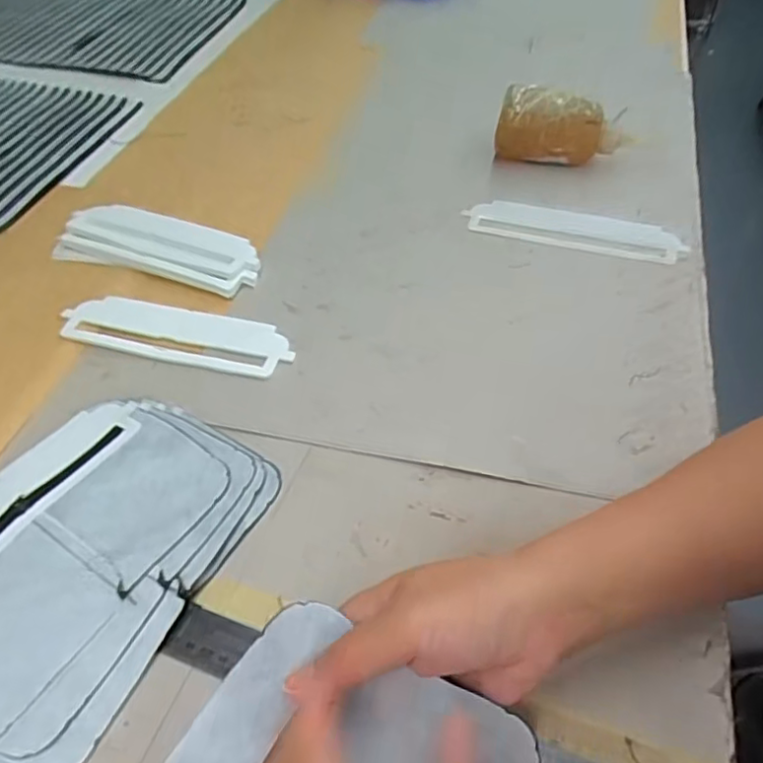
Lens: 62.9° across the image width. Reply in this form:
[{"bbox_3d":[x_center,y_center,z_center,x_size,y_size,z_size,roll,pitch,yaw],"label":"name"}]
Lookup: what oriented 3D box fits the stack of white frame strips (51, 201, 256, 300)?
[{"bbox_3d":[-0.196,-0.121,0.555,0.192,0.014,0.069,14,51,12],"label":"stack of white frame strips"}]

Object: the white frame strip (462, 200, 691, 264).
[{"bbox_3d":[0.174,-0.138,0.567,0.188,0.009,0.052,17,52,15],"label":"white frame strip"}]

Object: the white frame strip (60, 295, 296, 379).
[{"bbox_3d":[-0.161,-0.039,0.492,0.188,0.004,0.054,12,51,11],"label":"white frame strip"}]

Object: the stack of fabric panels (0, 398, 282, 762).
[{"bbox_3d":[-0.186,0.102,0.370,0.165,0.017,0.221,22,53,18],"label":"stack of fabric panels"}]

